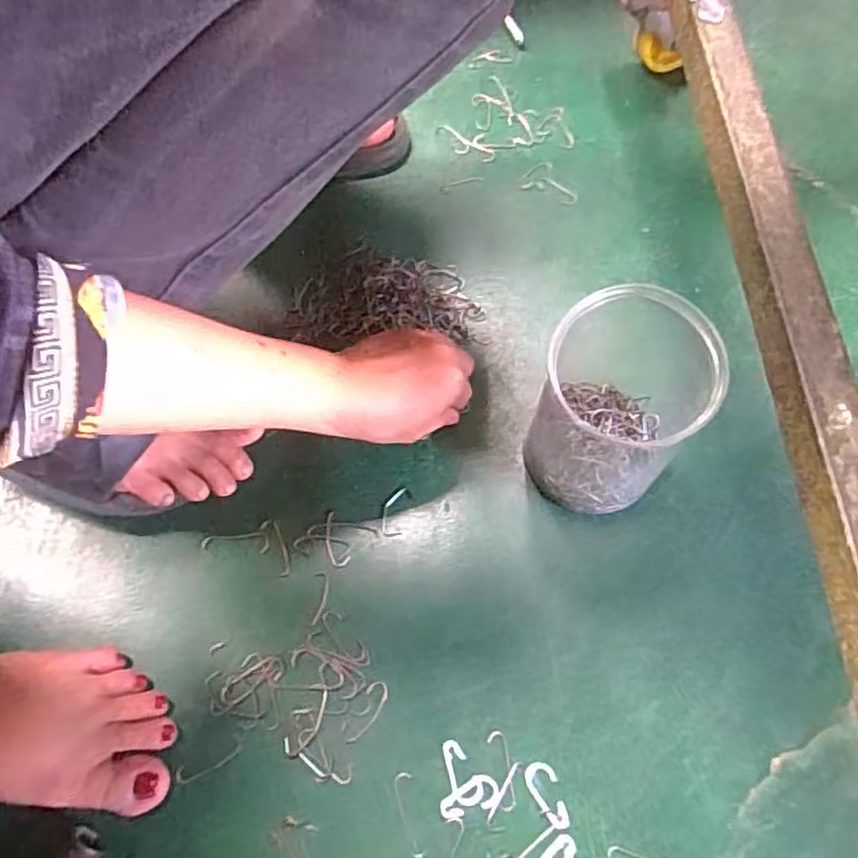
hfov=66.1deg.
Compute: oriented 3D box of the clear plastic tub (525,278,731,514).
[{"bbox_3d":[0.124,-0.015,0.436,0.103,0.139,0.108,22,65,10],"label":"clear plastic tub"}]

